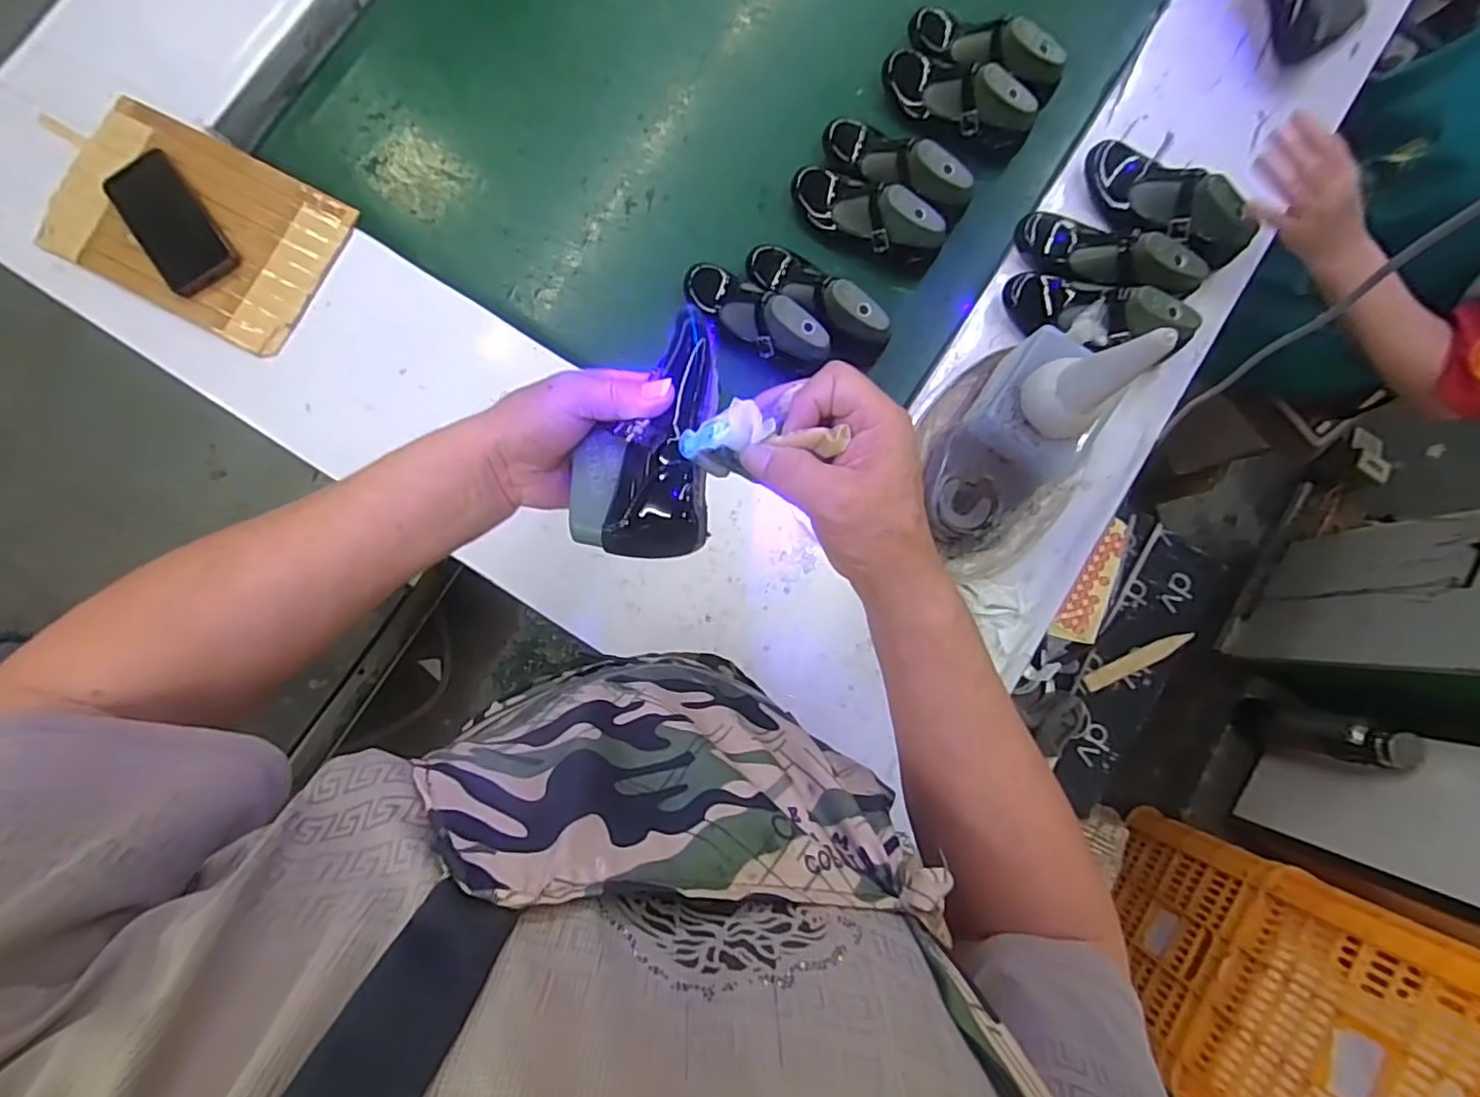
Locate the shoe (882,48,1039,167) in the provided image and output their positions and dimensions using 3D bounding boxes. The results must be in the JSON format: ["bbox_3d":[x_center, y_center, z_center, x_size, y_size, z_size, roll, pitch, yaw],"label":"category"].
[{"bbox_3d":[0.263,-0.540,0.772,0.197,0.082,0.063,22,84,1],"label":"shoe"}]

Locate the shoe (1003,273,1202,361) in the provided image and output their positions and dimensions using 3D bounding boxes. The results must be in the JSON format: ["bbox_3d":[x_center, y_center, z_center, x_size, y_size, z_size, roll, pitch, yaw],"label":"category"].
[{"bbox_3d":[0.385,-0.251,0.696,0.195,0.071,0.063,17,84,16],"label":"shoe"}]

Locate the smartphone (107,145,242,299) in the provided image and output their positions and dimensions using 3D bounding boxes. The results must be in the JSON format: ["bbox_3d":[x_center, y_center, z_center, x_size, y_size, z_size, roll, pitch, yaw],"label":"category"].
[{"bbox_3d":[-0.625,-0.358,0.703,0.078,0.011,0.175,-37,86,-5],"label":"smartphone"}]

